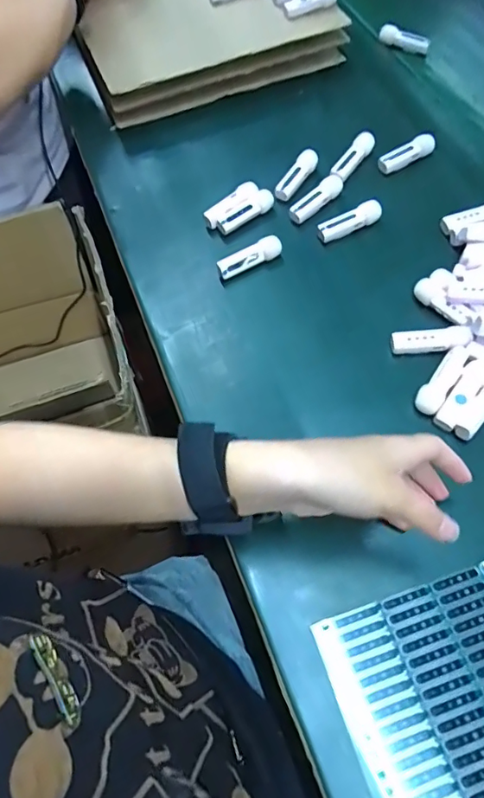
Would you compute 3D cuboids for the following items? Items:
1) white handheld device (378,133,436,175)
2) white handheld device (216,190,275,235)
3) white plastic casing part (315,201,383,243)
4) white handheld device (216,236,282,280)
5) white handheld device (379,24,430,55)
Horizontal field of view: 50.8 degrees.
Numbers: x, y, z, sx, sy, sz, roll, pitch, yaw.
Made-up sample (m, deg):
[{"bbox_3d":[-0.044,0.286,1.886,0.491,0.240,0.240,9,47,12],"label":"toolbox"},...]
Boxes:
[{"bbox_3d":[0.171,-0.256,0.532,0.063,0.016,0.020,-25,64,-14],"label":"white handheld device"},{"bbox_3d":[0.005,-0.184,0.504,0.064,0.014,0.017,-35,66,-18],"label":"white handheld device"},{"bbox_3d":[0.103,-0.171,0.492,0.066,0.016,0.019,-24,63,-14],"label":"white plastic casing part"},{"bbox_3d":[0.008,-0.133,0.478,0.063,0.018,0.016,-22,63,-12],"label":"white handheld device"},{"bbox_3d":[0.205,-0.450,0.640,0.066,0.021,0.019,11,62,-10],"label":"white handheld device"}]

